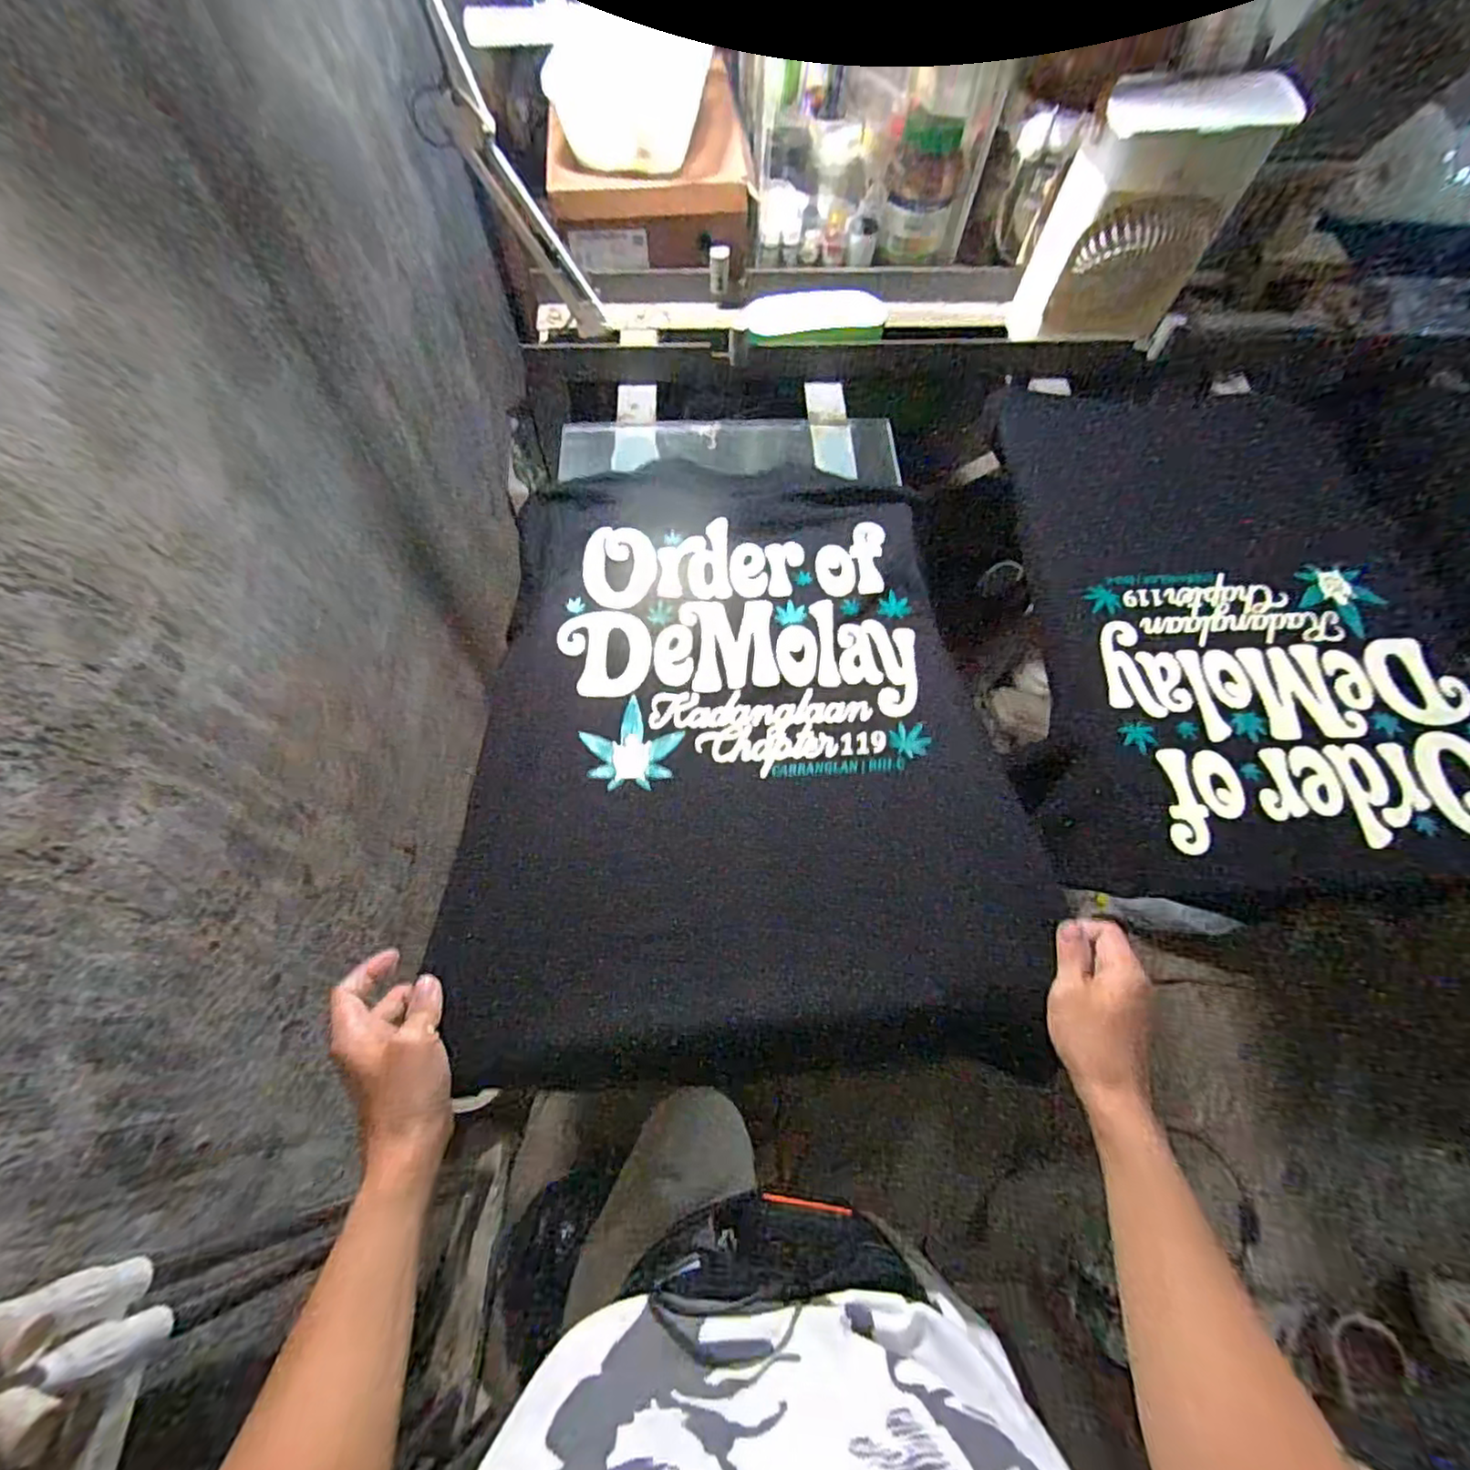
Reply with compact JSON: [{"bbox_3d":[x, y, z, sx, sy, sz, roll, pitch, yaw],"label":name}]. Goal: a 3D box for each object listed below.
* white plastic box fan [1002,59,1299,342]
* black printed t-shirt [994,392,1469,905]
[{"bbox_3d":[0.490,-0.621,0.807,0.207,0.262,0.101,9,67,3],"label":"white plastic box fan"},{"bbox_3d":[0.547,-0.133,0.724,0.426,0.063,0.631,3,67,0],"label":"black printed t-shirt"}]

